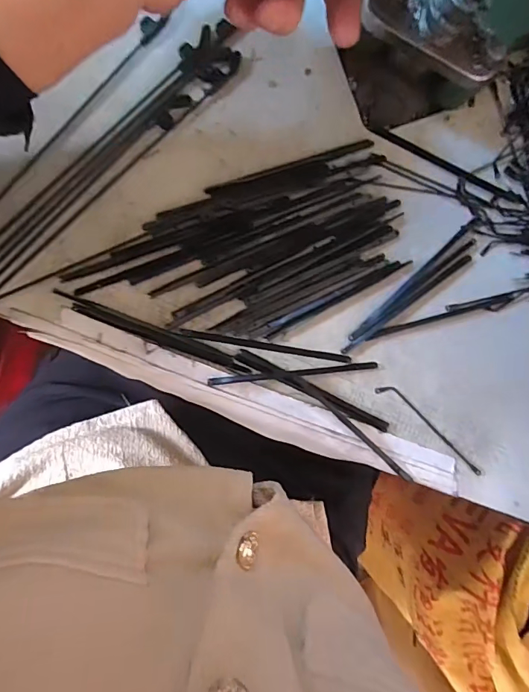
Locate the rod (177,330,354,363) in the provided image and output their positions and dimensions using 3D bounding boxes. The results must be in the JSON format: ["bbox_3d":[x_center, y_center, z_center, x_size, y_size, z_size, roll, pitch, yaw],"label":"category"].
[{"bbox_3d":[0.002,0.000,0.251,0.098,0.005,0.005,10,90,-12],"label":"rod"}]

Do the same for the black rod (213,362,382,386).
[{"bbox_3d":[0.019,0.016,0.251,0.099,0.011,0.004,-5,93,-11],"label":"black rod"}]

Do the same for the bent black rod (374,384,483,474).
[{"bbox_3d":[0.103,0.051,0.271,0.088,0.004,0.009,39,87,-9],"label":"bent black rod"}]

